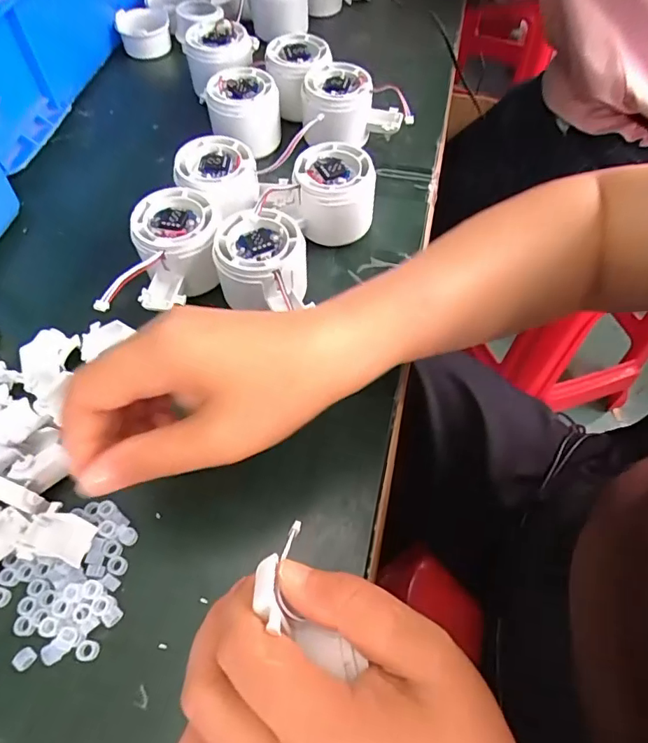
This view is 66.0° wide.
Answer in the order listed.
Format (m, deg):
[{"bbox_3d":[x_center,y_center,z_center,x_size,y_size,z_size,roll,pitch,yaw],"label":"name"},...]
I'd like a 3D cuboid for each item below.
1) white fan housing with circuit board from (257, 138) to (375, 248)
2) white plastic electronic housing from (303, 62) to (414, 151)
[{"bbox_3d":[-0.003,-0.129,0.362,0.077,0.047,0.055,-2,59,-3],"label":"white fan housing with circuit board"},{"bbox_3d":[0.026,-0.213,0.411,0.087,0.044,0.059,13,59,6],"label":"white plastic electronic housing"}]

